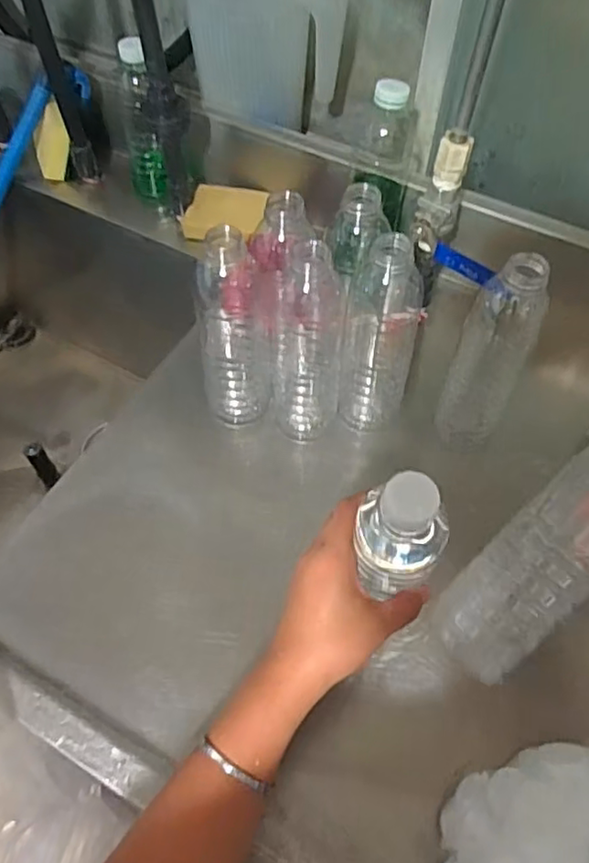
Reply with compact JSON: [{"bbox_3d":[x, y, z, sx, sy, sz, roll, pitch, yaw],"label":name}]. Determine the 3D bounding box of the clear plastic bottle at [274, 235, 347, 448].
[{"bbox_3d":[0.011,-0.075,0.542,0.060,0.213,0.064,3,58,1],"label":"clear plastic bottle"}]

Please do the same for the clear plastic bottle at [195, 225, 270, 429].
[{"bbox_3d":[-0.057,-0.084,0.547,0.068,0.210,0.062,-4,58,-3],"label":"clear plastic bottle"}]

